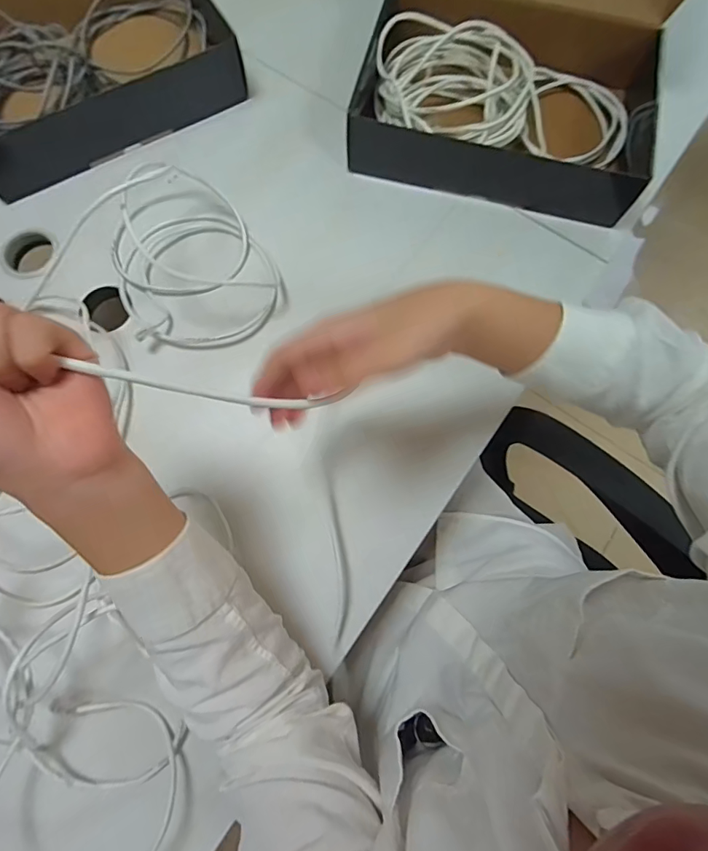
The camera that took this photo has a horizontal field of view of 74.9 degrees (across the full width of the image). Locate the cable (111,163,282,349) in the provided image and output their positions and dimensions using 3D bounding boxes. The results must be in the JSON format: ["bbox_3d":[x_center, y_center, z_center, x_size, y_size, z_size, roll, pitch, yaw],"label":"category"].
[{"bbox_3d":[-0.198,-0.201,0.536,0.168,0.020,0.258,-28,77,-9],"label":"cable"}]

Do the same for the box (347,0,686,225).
[{"bbox_3d":[0.209,-0.505,0.492,0.342,0.287,0.400,14,74,2],"label":"box"}]

